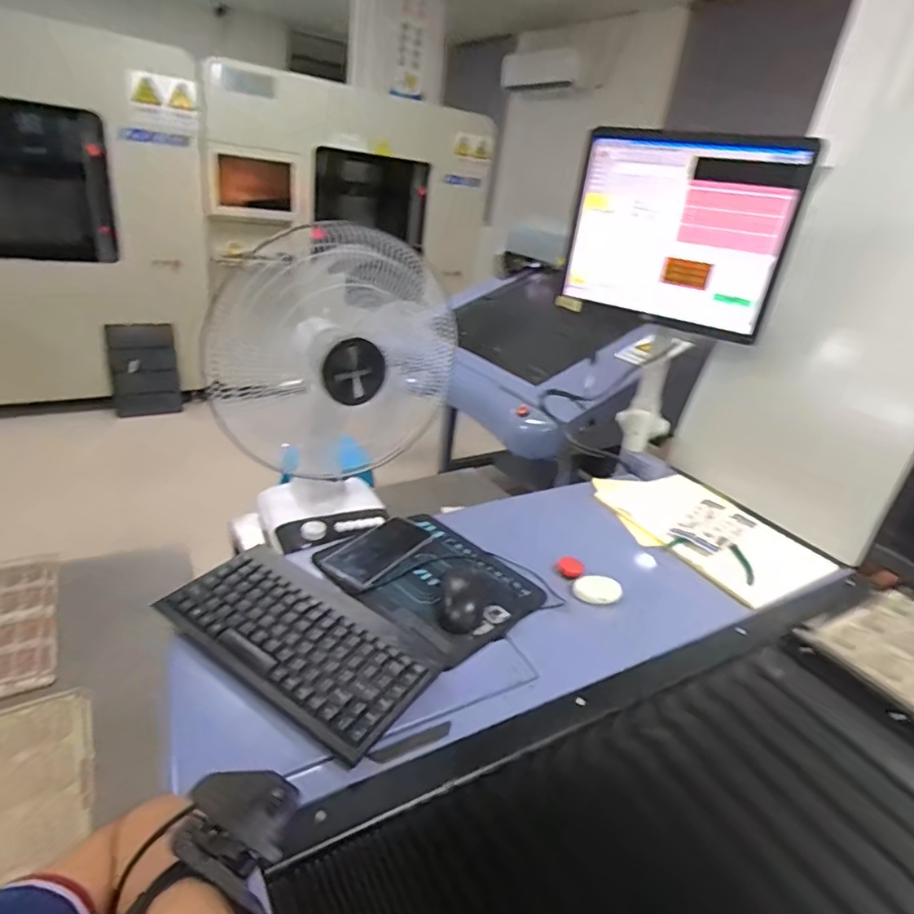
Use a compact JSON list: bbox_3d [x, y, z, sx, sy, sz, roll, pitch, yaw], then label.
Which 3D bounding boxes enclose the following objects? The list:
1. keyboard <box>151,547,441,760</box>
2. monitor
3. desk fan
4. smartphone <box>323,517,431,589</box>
[{"bbox_3d":[-0.167,0.191,0.601,0.286,0.027,0.153,23,33,26],"label":"keyboard"},{"bbox_3d":[0.372,-0.386,0.969,0.369,0.289,0.060,23,29,27],"label":"monitor"},{"bbox_3d":[-0.264,-0.117,1.159,0.274,0.579,0.432,28,32,35],"label":"desk fan"},{"bbox_3d":[-0.104,0.125,0.765,0.073,0.014,0.167,34,35,20],"label":"smartphone"}]

